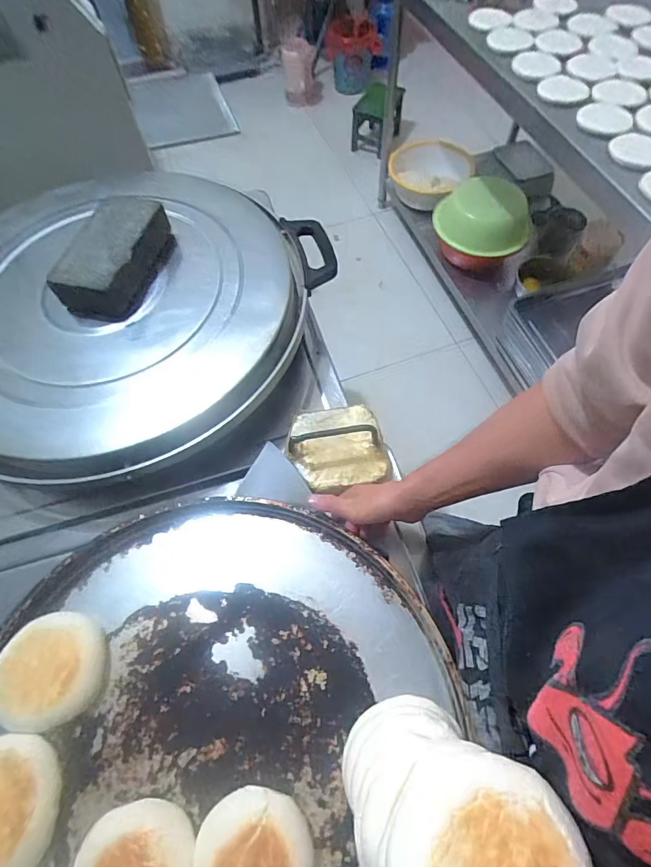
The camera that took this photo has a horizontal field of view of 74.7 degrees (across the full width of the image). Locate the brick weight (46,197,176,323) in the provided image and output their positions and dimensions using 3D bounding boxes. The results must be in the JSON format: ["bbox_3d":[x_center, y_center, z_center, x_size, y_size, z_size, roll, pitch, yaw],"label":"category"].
[{"bbox_3d":[-0.315,-0.272,0.652,0.115,0.062,0.214,9,63,7],"label":"brick weight"}]

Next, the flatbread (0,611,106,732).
[{"bbox_3d":[-0.305,0.261,0.470,0.108,0.030,0.111,12,51,-24],"label":"flatbread"}]

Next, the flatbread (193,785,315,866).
[{"bbox_3d":[-0.067,0.412,0.407,0.106,0.044,0.112,-1,63,2],"label":"flatbread"}]

